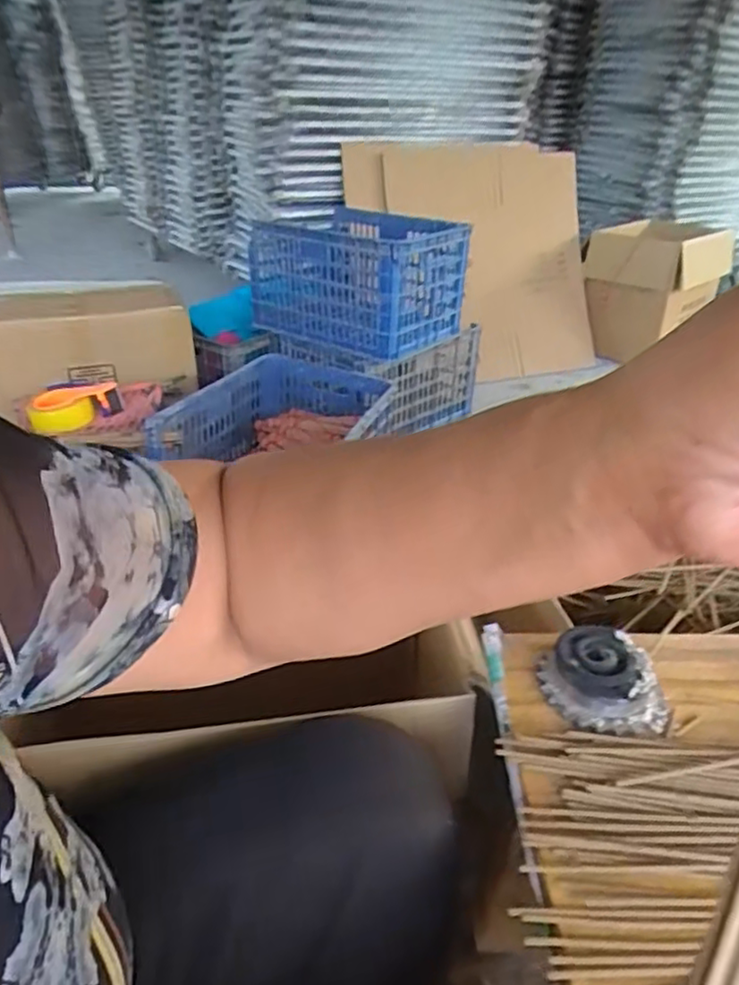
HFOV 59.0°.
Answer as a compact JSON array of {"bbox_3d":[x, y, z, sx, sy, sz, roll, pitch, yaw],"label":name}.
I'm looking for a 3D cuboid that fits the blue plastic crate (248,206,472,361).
[{"bbox_3d":[-0.050,-0.553,1.673,0.529,0.266,0.331,26,39,35],"label":"blue plastic crate"}]

